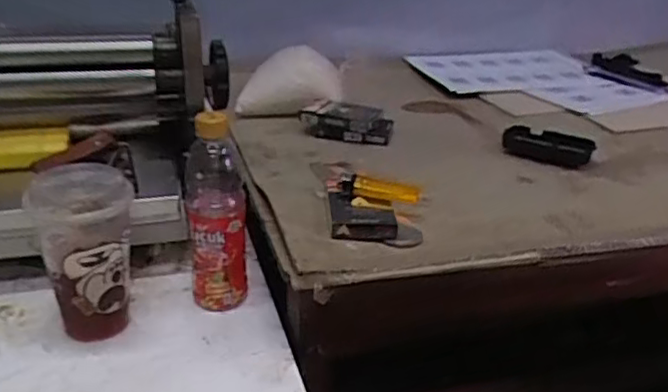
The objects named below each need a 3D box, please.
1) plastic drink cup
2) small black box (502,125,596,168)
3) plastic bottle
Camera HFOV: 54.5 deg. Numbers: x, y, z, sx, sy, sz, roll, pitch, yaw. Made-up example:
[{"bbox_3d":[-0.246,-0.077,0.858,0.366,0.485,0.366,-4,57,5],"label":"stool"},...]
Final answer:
[{"bbox_3d":[-0.222,0.055,0.590,0.087,0.146,0.086,-8,27,-20],"label":"plastic drink cup"},{"bbox_3d":[0.268,-0.063,0.811,0.104,0.032,0.047,13,27,23],"label":"small black box"},{"bbox_3d":[-0.113,0.013,0.623,0.052,0.192,0.059,-5,26,-15],"label":"plastic bottle"}]

